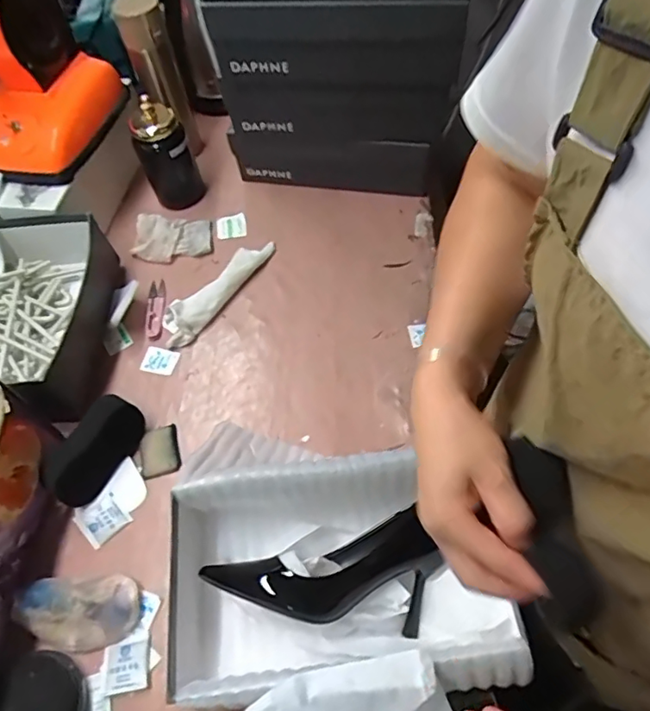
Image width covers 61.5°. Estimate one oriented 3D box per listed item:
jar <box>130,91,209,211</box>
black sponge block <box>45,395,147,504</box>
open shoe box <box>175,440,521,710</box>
[{"bbox_3d":[-0.238,-0.301,0.810,0.074,0.143,0.068,-23,59,-9],"label":"jar"},{"bbox_3d":[-0.266,0.107,0.631,0.046,0.069,0.127,14,59,33],"label":"black sponge block"},{"bbox_3d":[0.008,0.209,0.521,0.285,0.102,0.197,-8,58,1],"label":"open shoe box"}]

